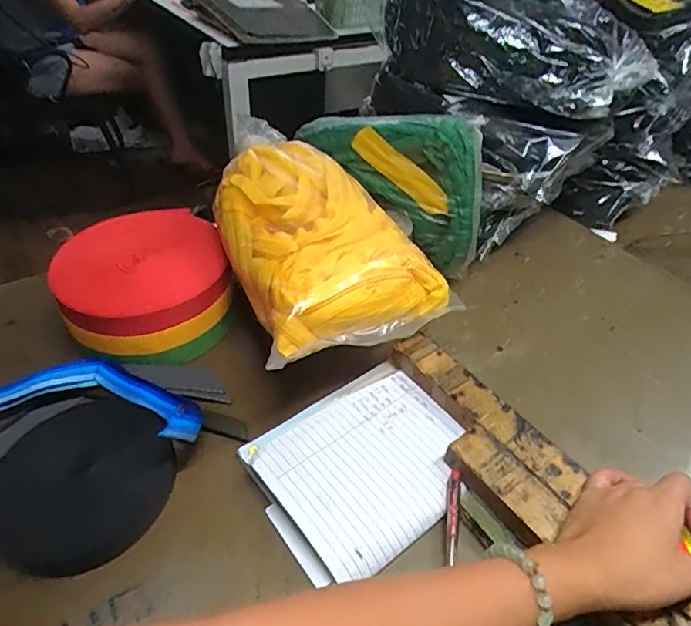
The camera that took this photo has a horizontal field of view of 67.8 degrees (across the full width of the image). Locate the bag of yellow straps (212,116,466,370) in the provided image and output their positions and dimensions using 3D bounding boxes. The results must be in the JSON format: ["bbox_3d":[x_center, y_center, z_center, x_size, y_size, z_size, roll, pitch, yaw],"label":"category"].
[{"bbox_3d":[-0.030,-0.078,0.499,0.187,0.093,0.237,-17,46,-22],"label":"bag of yellow straps"}]

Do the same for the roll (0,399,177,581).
[{"bbox_3d":[-0.214,0.140,0.420,0.133,0.033,0.137,2,42,-2],"label":"roll"}]

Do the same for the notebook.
[{"bbox_3d":[0.016,0.127,0.443,0.176,0.025,0.151,-24,53,-30],"label":"notebook"}]

